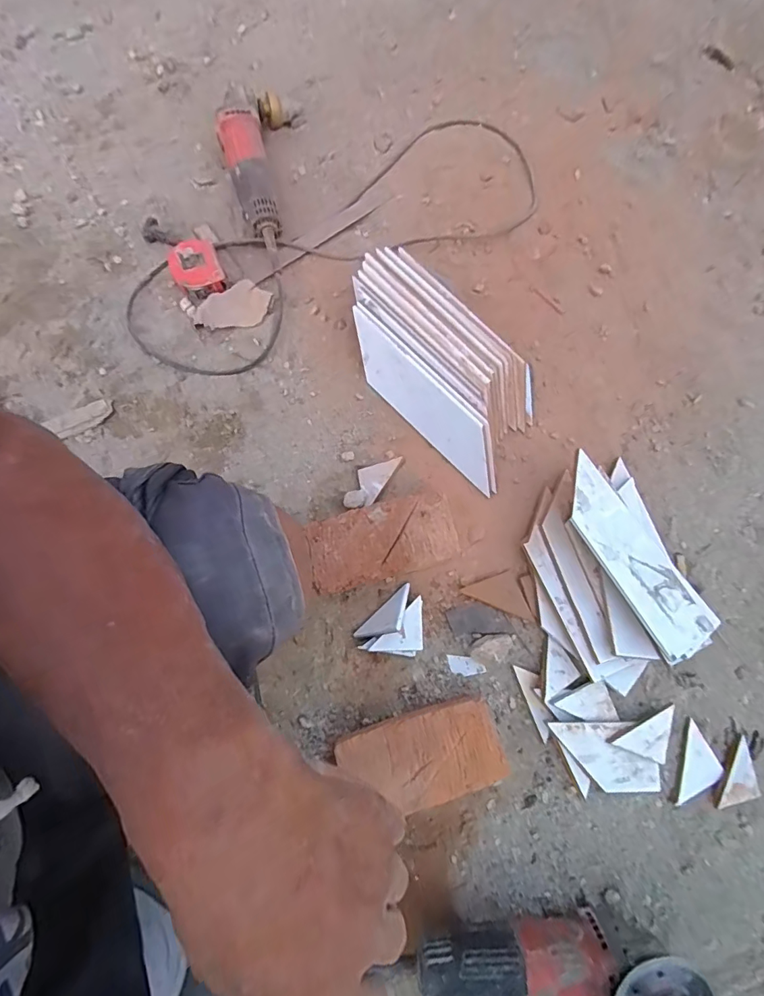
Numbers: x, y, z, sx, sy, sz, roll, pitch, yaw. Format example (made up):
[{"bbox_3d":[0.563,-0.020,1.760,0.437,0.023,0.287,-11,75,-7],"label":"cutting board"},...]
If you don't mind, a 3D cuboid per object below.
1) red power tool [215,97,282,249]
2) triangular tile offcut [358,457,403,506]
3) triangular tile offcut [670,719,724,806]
[{"bbox_3d":[-0.201,-0.491,0.705,0.071,0.076,0.237,-15,75,-5],"label":"red power tool"},{"bbox_3d":[0.001,-0.024,0.625,0.063,0.004,0.060,-17,59,6],"label":"triangular tile offcut"},{"bbox_3d":[0.366,0.312,0.523,0.042,0.005,0.090,18,70,22],"label":"triangular tile offcut"}]

